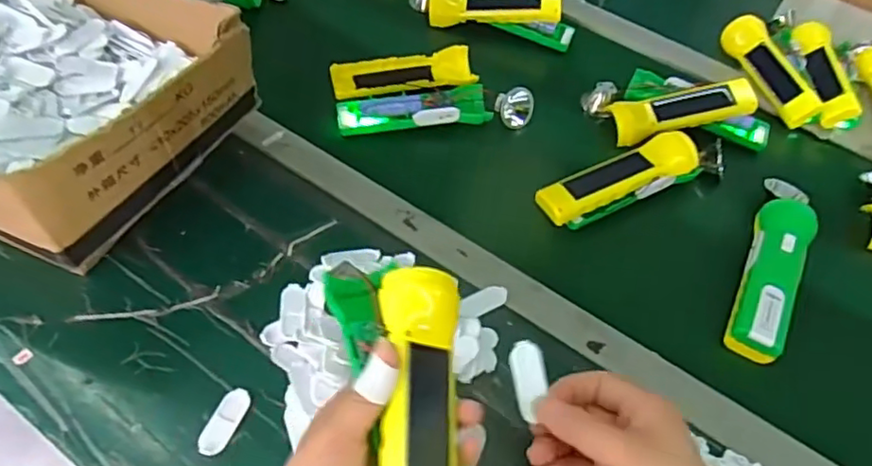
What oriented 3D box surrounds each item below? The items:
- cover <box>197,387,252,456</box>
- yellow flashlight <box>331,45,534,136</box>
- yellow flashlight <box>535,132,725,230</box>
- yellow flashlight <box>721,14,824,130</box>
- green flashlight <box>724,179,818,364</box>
[{"bbox_3d":[-0.155,0.139,0.458,0.022,0.005,0.051,20,52,9],"label":"cover"},{"bbox_3d":[-0.010,-0.161,0.722,0.210,0.046,0.122,-7,53,-12],"label":"yellow flashlight"},{"bbox_3d":[0.207,-0.062,0.622,0.226,0.045,0.048,-18,56,-20],"label":"yellow flashlight"},{"bbox_3d":[0.410,-0.202,0.766,0.045,0.045,0.176,-9,54,-14],"label":"yellow flashlight"},{"bbox_3d":[0.314,0.022,0.578,0.046,0.042,0.213,24,53,12],"label":"green flashlight"}]

